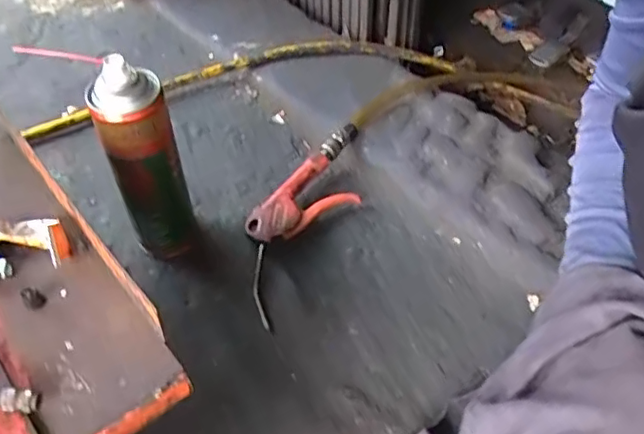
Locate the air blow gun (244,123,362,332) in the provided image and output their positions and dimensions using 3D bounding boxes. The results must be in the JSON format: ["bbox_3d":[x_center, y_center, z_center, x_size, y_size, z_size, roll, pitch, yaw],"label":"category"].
[{"bbox_3d":[-0.020,-0.009,0.659,0.091,0.037,0.272,25,53,20],"label":"air blow gun"}]

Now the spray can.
[{"bbox_3d":[-0.164,-0.043,0.563,0.061,0.223,0.048,-15,50,-13],"label":"spray can"}]

